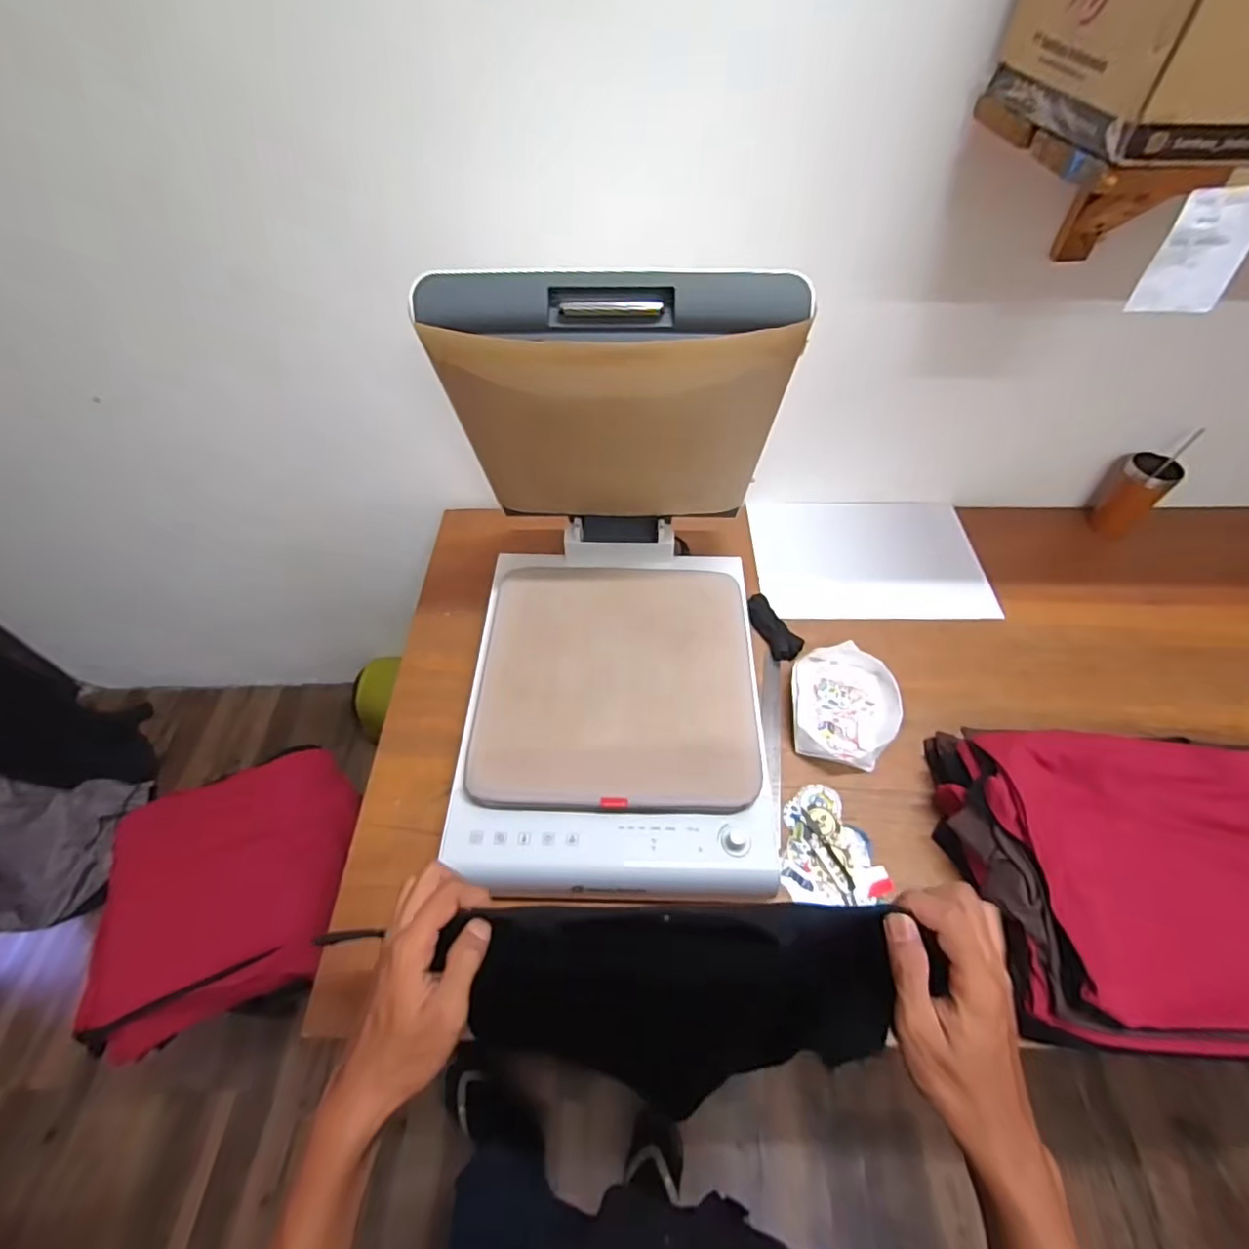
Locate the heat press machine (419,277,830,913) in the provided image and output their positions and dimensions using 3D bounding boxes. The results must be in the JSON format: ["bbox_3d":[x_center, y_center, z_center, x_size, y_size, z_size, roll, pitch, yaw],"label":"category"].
[{"bbox_3d":[-0.004,-0.046,0.701,0.443,0.508,0.581,2,53,2],"label":"heat press machine"}]

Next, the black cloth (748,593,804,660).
[{"bbox_3d":[0.249,0.005,1.010,0.050,0.028,0.126,-25,57,-17],"label":"black cloth"}]

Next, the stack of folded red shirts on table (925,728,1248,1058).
[{"bbox_3d":[0.672,0.299,0.723,0.498,0.144,0.363,4,54,3],"label":"stack of folded red shirts on table"}]

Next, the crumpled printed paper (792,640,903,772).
[{"bbox_3d":[0.335,0.122,0.911,0.160,0.038,0.203,6,54,5],"label":"crumpled printed paper"}]

